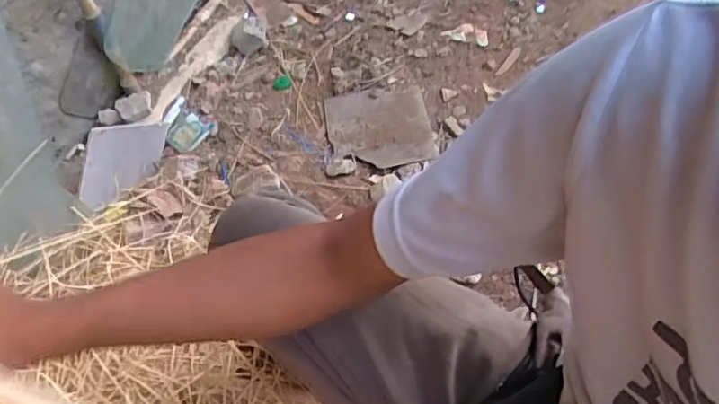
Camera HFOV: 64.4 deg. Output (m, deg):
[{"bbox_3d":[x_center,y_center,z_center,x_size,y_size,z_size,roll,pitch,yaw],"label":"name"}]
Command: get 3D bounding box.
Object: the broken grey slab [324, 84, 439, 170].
[{"bbox_3d":[0.042,-0.161,1.216,0.211,0.023,0.205,-8,56,-3],"label":"broken grey slab"}]

